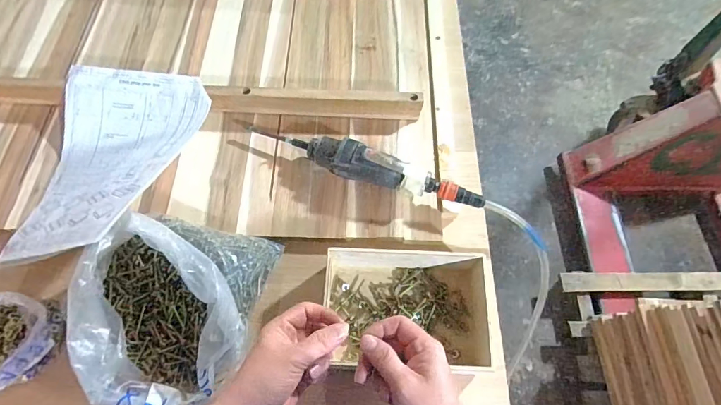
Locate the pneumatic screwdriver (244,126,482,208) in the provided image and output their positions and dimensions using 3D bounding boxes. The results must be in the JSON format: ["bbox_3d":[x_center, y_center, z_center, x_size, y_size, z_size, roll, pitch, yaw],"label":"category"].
[{"bbox_3d":[0.018,-0.046,0.562,0.308,0.060,0.044,19,65,5],"label":"pneumatic screwdriver"}]

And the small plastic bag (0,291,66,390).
[{"bbox_3d":[-0.411,0.153,0.471,0.102,0.054,0.103,32,67,11],"label":"small plastic bag"}]

